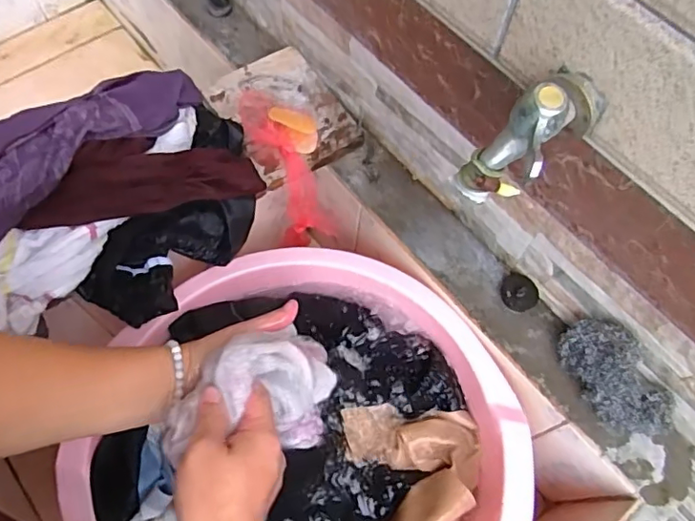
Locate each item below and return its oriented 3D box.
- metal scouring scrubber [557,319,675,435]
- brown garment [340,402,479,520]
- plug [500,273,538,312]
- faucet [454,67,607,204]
[{"bbox_3d":[0.249,0.108,0.514,0.052,0.056,0.116,-26,69,-14],"label":"metal scouring scrubber"},{"bbox_3d":[0.056,0.236,0.521,0.140,0.052,0.196,4,65,-1],"label":"brown garment"},{"bbox_3d":[0.180,0.033,0.583,0.036,0.016,0.039,1,65,-2],"label":"plug"},{"bbox_3d":[0.123,-0.087,0.361,0.107,0.069,0.043,-40,72,-19],"label":"faucet"}]

